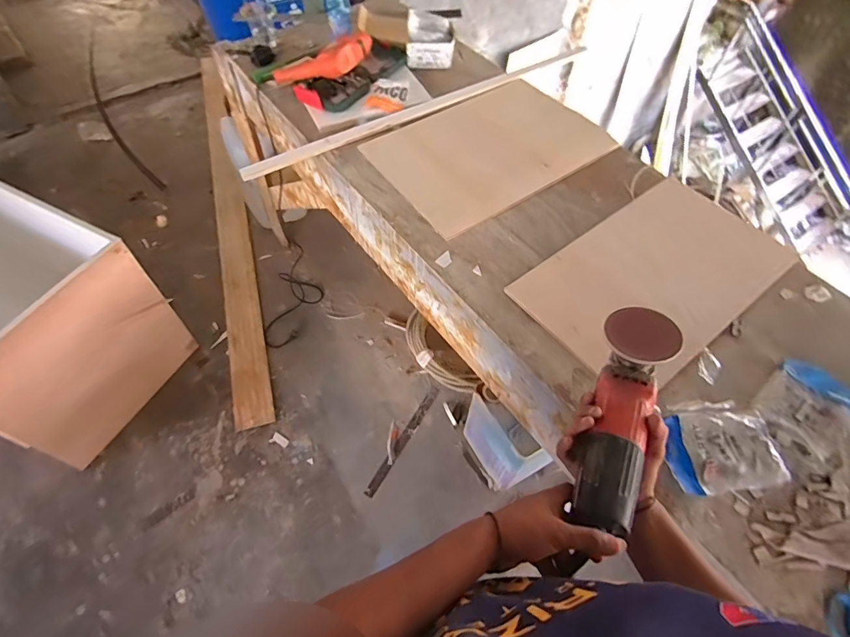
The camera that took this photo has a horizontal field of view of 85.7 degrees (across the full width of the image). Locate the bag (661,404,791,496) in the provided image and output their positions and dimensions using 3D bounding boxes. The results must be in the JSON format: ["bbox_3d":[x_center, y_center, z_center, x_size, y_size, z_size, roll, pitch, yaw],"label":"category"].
[{"bbox_3d":[0.441,0.194,0.694,0.169,0.037,0.130,-6,58,-5],"label":"bag"}]

